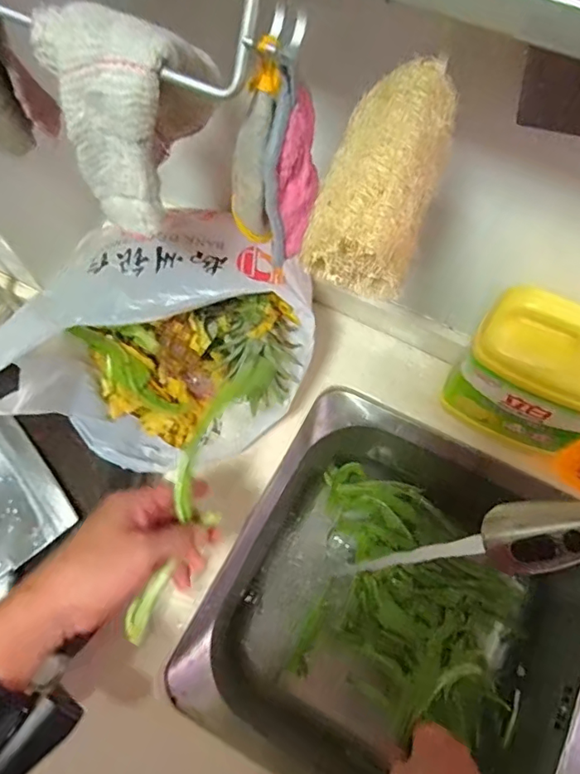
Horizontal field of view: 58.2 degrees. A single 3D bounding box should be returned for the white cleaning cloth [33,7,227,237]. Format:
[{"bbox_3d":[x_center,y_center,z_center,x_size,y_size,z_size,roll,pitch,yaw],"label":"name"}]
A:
[{"bbox_3d":[-0.091,-0.167,0.330,0.097,0.111,0.077,-13,67,-5],"label":"white cleaning cloth"}]

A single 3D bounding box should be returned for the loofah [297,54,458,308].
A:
[{"bbox_3d":[0.046,-0.100,0.247,0.046,0.042,0.107,21,84,9],"label":"loofah"}]

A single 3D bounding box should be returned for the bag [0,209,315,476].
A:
[{"bbox_3d":[-0.120,-0.020,0.520,0.213,0.211,0.263,29,70,12],"label":"bag"}]

